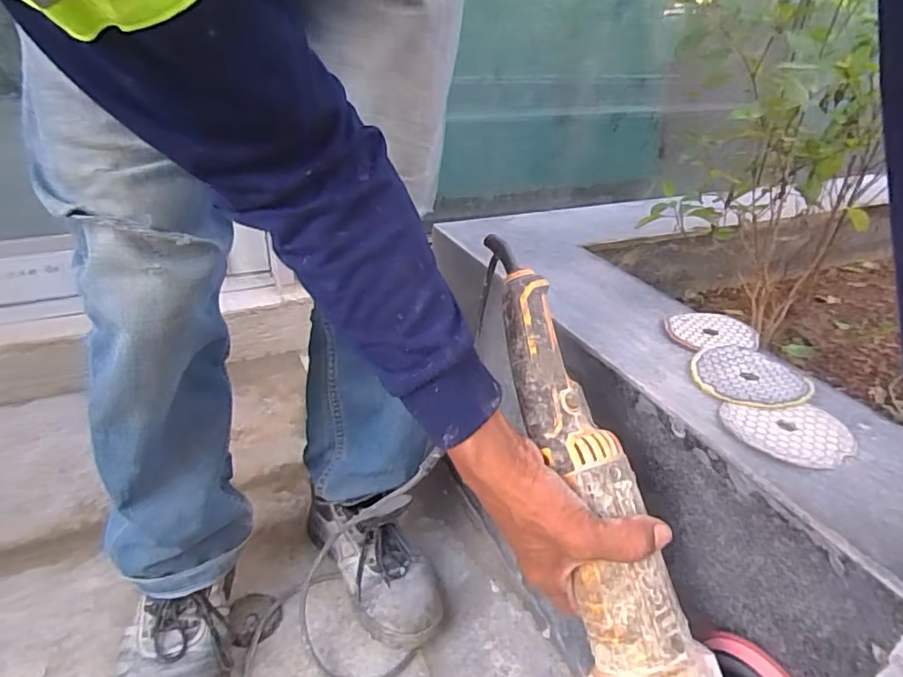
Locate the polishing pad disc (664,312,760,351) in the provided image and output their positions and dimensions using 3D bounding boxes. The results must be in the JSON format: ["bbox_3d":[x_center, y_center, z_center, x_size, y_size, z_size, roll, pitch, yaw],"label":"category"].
[{"bbox_3d":[0.248,-0.007,0.544,0.078,0.010,0.068,6,28,4],"label":"polishing pad disc"}]

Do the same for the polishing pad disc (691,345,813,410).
[{"bbox_3d":[0.247,0.031,0.472,0.087,0.009,0.090,3,28,-2],"label":"polishing pad disc"}]

